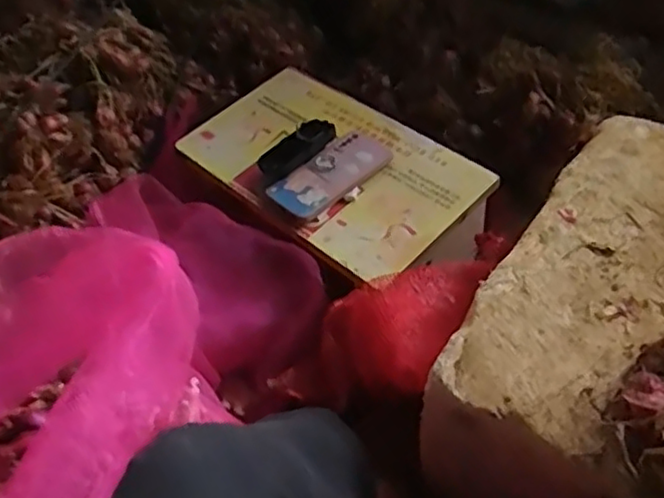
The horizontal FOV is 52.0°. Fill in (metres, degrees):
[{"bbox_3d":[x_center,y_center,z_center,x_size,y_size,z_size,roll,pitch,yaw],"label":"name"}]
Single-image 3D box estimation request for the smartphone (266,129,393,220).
[{"bbox_3d":[0.003,-0.100,0.872,0.076,0.014,0.168,39,61,23],"label":"smartphone"}]

